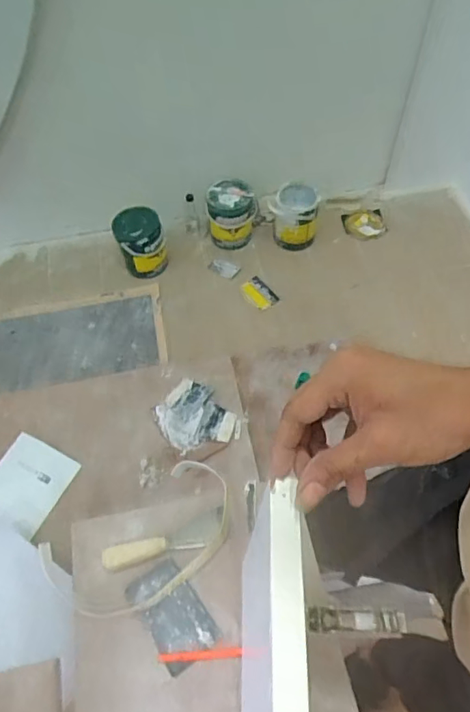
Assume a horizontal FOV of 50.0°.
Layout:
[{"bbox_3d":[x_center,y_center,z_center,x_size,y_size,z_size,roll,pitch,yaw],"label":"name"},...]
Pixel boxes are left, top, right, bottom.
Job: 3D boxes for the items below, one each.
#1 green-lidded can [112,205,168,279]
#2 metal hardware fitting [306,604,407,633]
[{"bbox_3d":[-0.343,-0.412,1.864,0.166,0.238,0.156,-1,58,2],"label":"green-lidded can"},{"bbox_3d":[0.079,0.170,0.325,0.064,0.011,0.014,0,58,3],"label":"metal hardware fitting"}]

